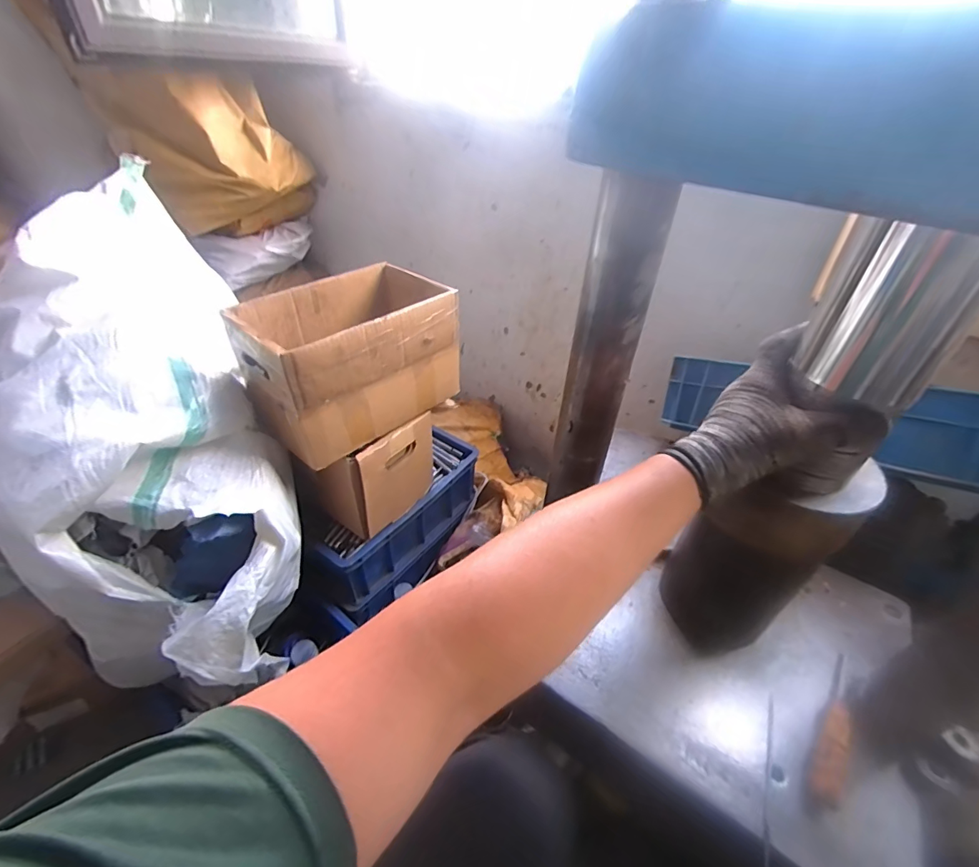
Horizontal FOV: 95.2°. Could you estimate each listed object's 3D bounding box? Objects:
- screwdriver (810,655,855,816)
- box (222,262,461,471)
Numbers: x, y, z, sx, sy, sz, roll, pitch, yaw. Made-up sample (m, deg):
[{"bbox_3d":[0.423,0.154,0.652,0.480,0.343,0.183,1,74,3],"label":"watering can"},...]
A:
[{"bbox_3d":[0.374,0.306,0.481,0.031,0.037,0.177,26,44,25],"label":"screwdriver"},{"bbox_3d":[-0.232,-0.129,0.754,0.203,0.199,0.320,32,46,30],"label":"box"}]

